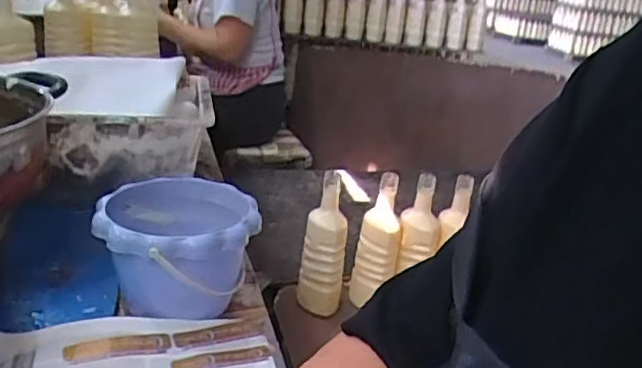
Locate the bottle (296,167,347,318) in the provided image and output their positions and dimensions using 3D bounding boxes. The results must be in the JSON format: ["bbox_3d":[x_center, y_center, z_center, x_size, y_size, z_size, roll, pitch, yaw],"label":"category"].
[{"bbox_3d":[0.008,0.118,1.190,0.081,0.260,0.089,7,20,-1],"label":"bottle"}]

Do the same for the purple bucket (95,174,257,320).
[{"bbox_3d":[-0.143,0.072,0.653,0.149,0.114,0.155,7,20,-2],"label":"purple bucket"}]

